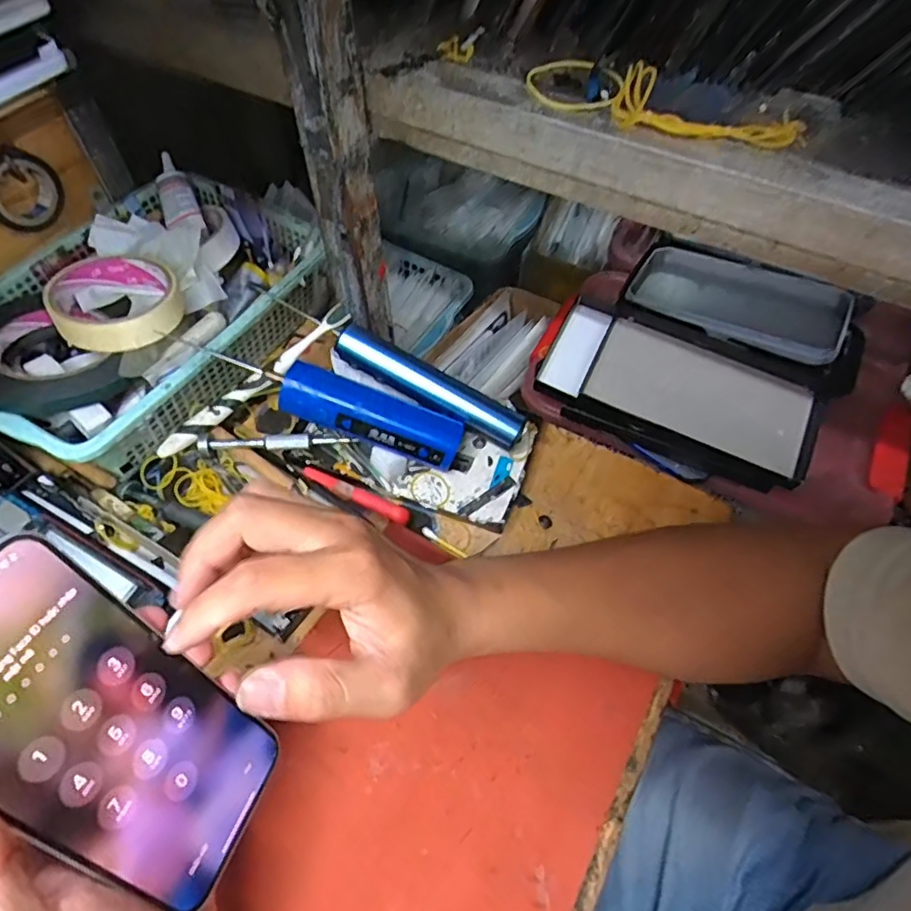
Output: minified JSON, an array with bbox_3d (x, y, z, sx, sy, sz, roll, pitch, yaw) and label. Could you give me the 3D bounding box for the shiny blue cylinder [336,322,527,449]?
[{"bbox_3d":[-0.019,-0.053,0.447,0.154,0.023,0.028,29,59,0],"label":"shiny blue cylinder"}]

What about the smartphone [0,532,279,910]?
[{"bbox_3d":[-0.136,0.107,0.228,0.004,0.157,0.075,-16,30,31],"label":"smartphone"}]

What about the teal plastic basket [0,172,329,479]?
[{"bbox_3d":[-0.247,-0.118,0.473,0.190,0.071,0.273,31,63,19],"label":"teal plastic basket"}]

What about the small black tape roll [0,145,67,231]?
[{"bbox_3d":[-0.328,-0.199,0.437,0.028,0.052,0.055,26,61,16],"label":"small black tape roll"}]

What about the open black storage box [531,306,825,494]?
[{"bbox_3d":[0.179,-0.055,0.485,0.220,0.036,0.108,22,60,14],"label":"open black storage box"}]

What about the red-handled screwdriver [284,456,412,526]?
[{"bbox_3d":[-0.082,0.025,0.428,0.107,0.018,0.013,22,60,14],"label":"red-handled screwdriver"}]

